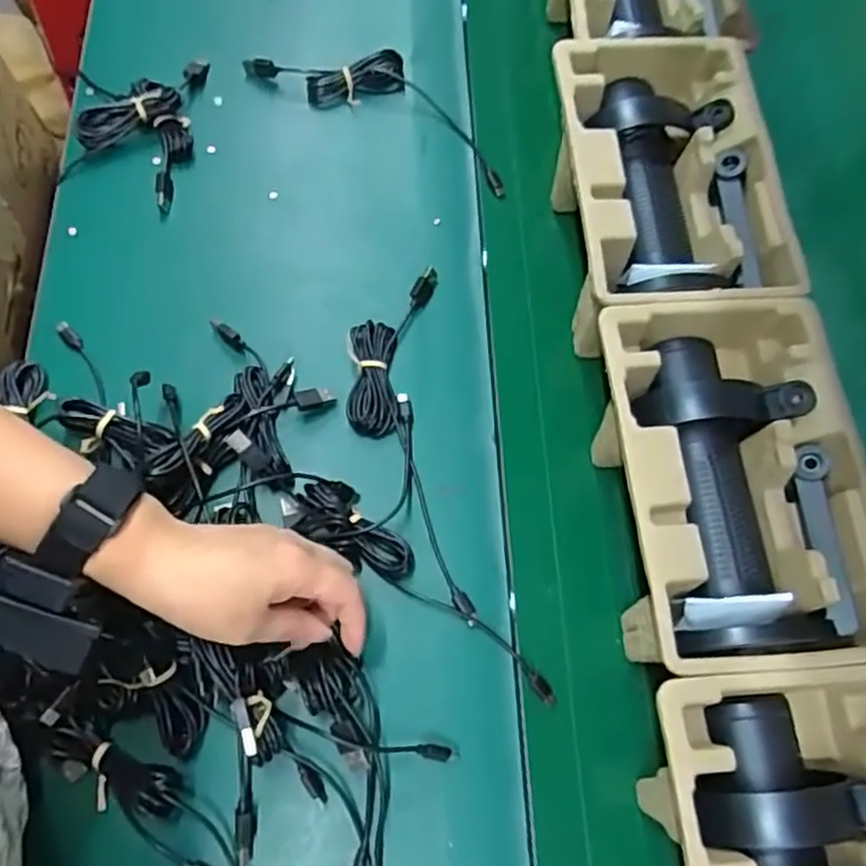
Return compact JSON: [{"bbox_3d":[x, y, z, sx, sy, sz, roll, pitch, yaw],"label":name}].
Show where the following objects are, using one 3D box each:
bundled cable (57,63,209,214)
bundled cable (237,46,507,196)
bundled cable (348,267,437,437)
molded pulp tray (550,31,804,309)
[{"bbox_3d":[-0.252,-0.260,0.602,0.097,0.035,0.145,6,68,-1],"label":"bundled cable"},{"bbox_3d":[-0.037,-0.297,0.634,0.252,0.028,0.071,26,70,7],"label":"bundled cable"},{"bbox_3d":[-0.038,-0.065,0.544,0.050,0.012,0.142,14,68,2],"label":"bundled cable"},{"bbox_3d":[0.170,-0.182,0.534,0.152,0.072,0.229,-3,69,-4],"label":"molded pulp tray"}]

